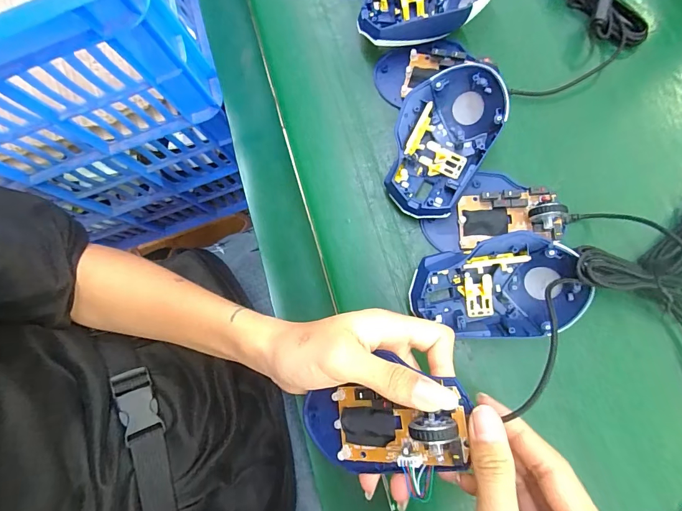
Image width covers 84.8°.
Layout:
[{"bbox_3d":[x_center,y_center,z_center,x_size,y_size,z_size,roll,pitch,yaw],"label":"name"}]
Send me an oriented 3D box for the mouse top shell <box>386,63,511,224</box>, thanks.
[{"bbox_3d":[0.079,-0.091,0.306,0.072,0.056,0.115,31,81,5],"label":"mouse top shell"}]

